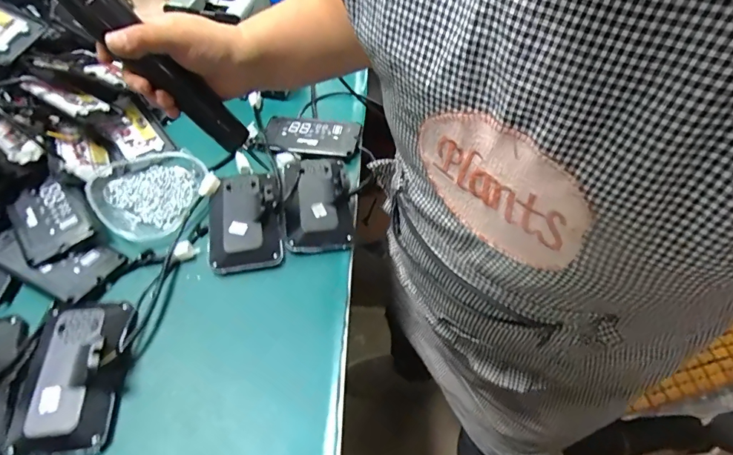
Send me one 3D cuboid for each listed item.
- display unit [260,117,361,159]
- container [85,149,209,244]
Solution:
[{"bbox_3d":[-0.090,-0.151,0.700,0.151,0.007,0.083,10,54,4],"label":"display unit"},{"bbox_3d":[-0.303,-0.053,0.602,0.146,0.035,0.145,2,54,-2],"label":"container"}]

